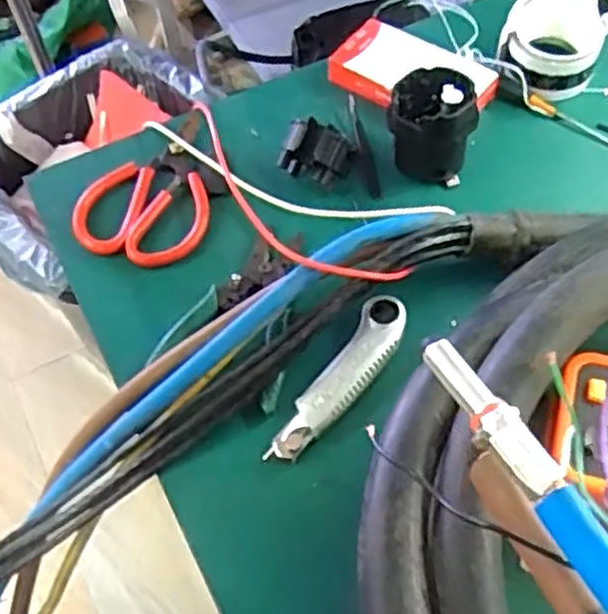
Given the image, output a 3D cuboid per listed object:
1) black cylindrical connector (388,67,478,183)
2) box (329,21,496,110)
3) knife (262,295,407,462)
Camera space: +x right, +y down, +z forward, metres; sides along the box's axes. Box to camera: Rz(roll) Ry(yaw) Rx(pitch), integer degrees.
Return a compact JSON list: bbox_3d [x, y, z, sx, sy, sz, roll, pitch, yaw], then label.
[{"bbox_3d":[0.111,-0.164,0.664,0.069,0.072,0.070,-1,58,1],"label":"black cylindrical connector"},{"bbox_3d":[0.108,-0.229,0.744,0.142,0.026,0.093,34,65,21],"label":"box"},{"bbox_3d":[0.029,0.050,0.563,0.034,0.012,0.152,31,64,20],"label":"knife"}]

